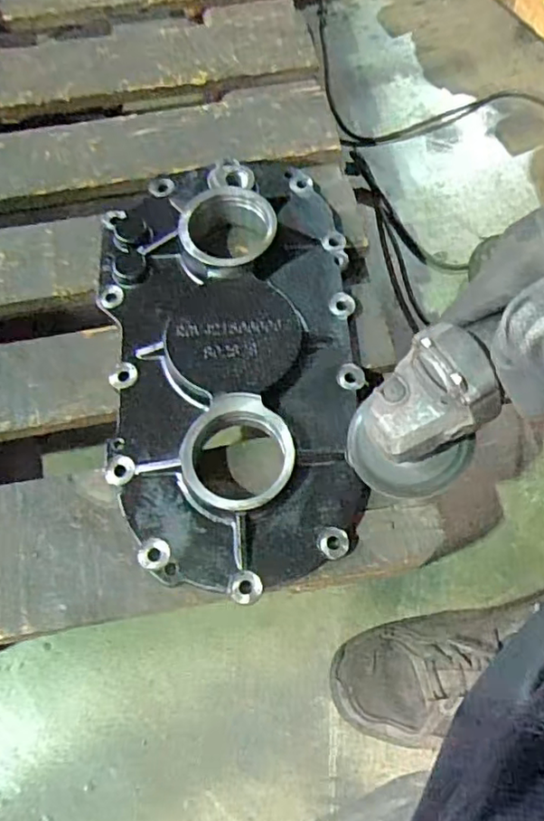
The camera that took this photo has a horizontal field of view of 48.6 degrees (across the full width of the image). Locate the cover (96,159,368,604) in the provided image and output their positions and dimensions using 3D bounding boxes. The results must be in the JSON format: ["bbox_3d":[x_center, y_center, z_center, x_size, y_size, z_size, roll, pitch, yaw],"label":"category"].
[{"bbox_3d":[-0.034,-0.058,0.523,0.227,0.042,0.406,-5,69,-3],"label":"cover"}]

